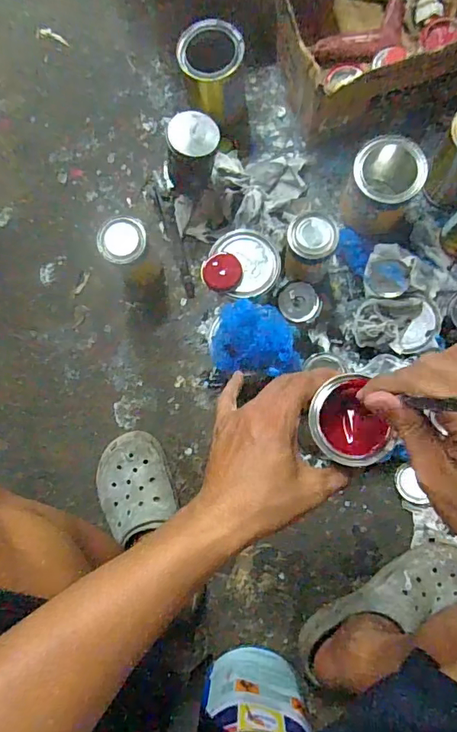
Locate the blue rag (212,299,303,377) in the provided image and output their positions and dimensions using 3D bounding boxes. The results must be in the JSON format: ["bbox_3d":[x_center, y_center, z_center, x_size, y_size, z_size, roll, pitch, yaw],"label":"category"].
[{"bbox_3d":[0.040,-0.039,0.625,0.118,0.043,0.094,6,81,4],"label":"blue rag"}]

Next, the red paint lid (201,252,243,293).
[{"bbox_3d":[-0.009,-0.138,0.664,0.058,0.007,0.058,0,81,3],"label":"red paint lid"}]

